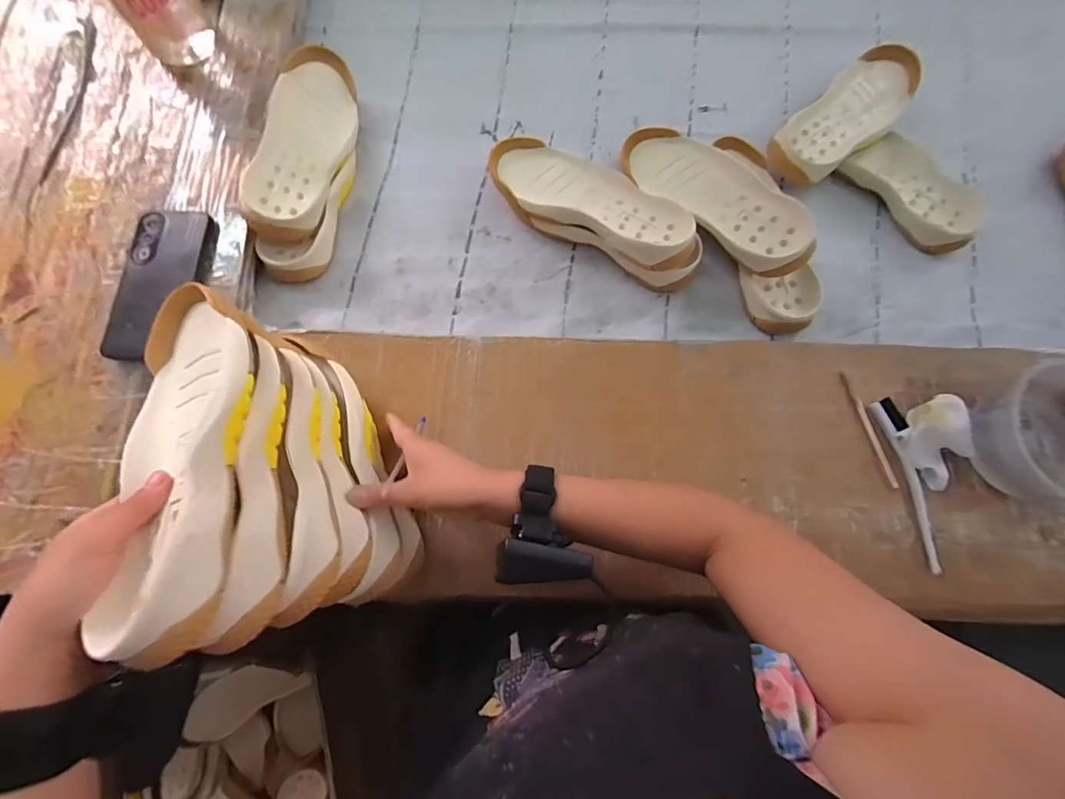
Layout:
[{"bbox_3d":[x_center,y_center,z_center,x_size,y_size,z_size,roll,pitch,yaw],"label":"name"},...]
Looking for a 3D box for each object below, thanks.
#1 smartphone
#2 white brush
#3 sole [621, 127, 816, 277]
[{"bbox_3d":[-0.389,-0.120,0.498,0.076,0.018,0.162,9,82,-3],"label":"smartphone"},{"bbox_3d":[0.376,0.083,0.470,0.024,0.013,0.172,-9,77,-3],"label":"white brush"},{"bbox_3d":[0.212,-0.236,0.551,0.073,0.051,0.249,-39,68,-9],"label":"sole"}]

